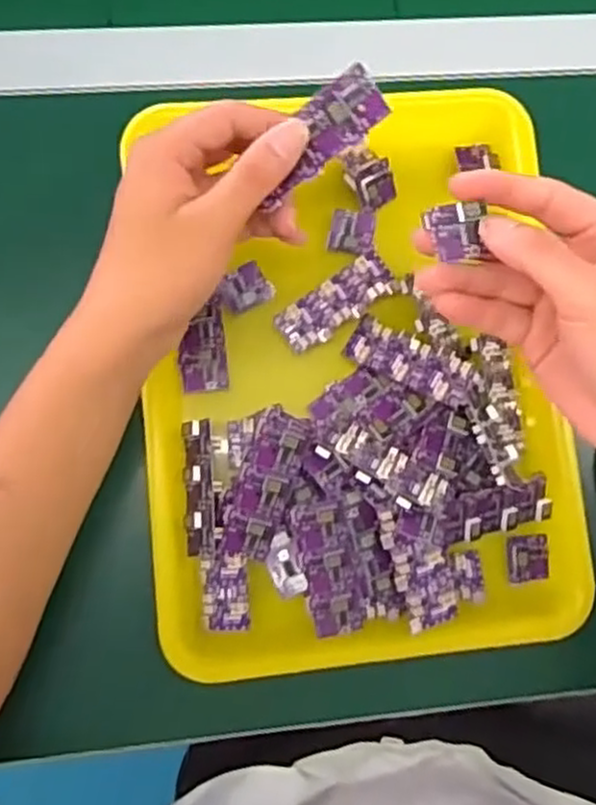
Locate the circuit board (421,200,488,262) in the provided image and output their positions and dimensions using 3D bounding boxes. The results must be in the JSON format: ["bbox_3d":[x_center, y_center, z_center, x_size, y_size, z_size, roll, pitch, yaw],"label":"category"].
[{"bbox_3d":[0.072,-0.078,0.340,0.028,0.012,0.023,-3,84,-6],"label":"circuit board"}]

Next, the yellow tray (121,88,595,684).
[{"bbox_3d":[0.036,-0.017,0.442,0.248,0.045,0.338,-5,85,-6],"label":"yellow tray"}]

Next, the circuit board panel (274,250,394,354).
[{"bbox_3d":[0.023,-0.062,0.459,0.076,0.007,0.029,-36,88,-8],"label":"circuit board panel"}]

